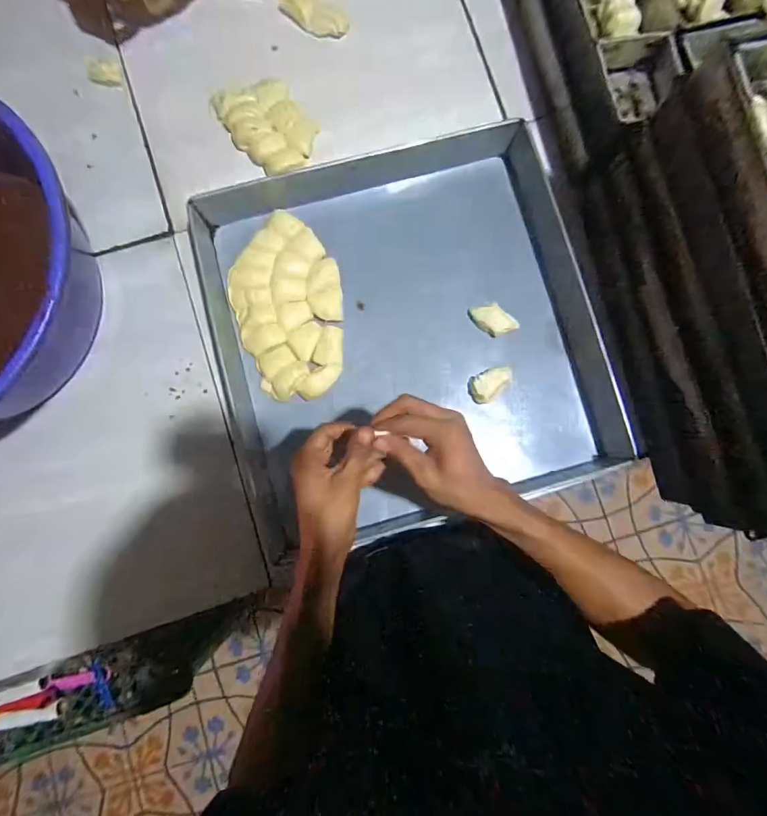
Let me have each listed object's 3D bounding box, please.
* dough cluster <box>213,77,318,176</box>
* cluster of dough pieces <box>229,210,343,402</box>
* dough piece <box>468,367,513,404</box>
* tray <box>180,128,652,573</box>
[{"bbox_3d":[-0.162,-0.399,0.564,0.101,0.019,0.144,-42,86,-4],"label":"dough cluster"},{"bbox_3d":[-0.127,-0.135,0.542,0.139,0.022,0.240,-6,84,-1],"label":"cluster of dough pieces"},{"bbox_3d":[0.143,-0.036,0.543,0.065,0.019,0.037,-42,86,-4],"label":"dough piece"},{"bbox_3d":[0.033,-0.090,0.541,0.498,0.062,0.492,-16,84,-2],"label":"tray"}]

